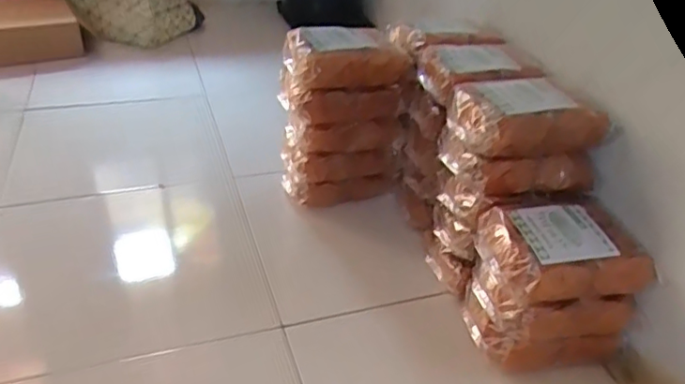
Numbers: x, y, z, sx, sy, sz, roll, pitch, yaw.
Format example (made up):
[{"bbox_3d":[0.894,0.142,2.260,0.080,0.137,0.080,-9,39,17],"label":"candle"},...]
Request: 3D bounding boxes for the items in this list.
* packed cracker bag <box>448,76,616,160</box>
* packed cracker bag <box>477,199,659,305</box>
[{"bbox_3d":[0.235,-0.103,0.768,0.178,0.059,0.138,-7,34,-15],"label":"packed cracker bag"},{"bbox_3d":[0.264,0.065,0.724,0.178,0.058,0.137,-4,33,-11],"label":"packed cracker bag"}]

